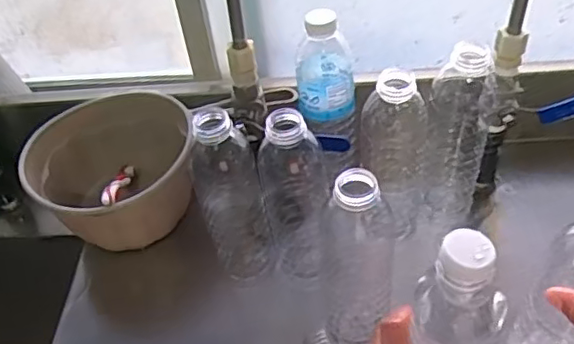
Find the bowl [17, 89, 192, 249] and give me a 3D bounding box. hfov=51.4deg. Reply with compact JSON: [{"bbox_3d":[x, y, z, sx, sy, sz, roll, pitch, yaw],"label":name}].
[{"bbox_3d":[-0.194,0.009,0.667,0.162,0.117,0.160,-3,46,3],"label":"bowl"}]

